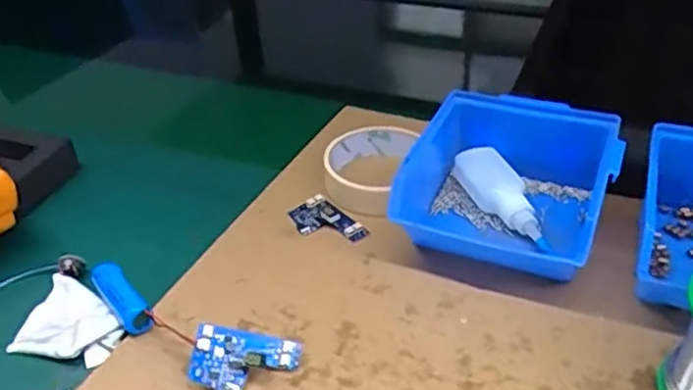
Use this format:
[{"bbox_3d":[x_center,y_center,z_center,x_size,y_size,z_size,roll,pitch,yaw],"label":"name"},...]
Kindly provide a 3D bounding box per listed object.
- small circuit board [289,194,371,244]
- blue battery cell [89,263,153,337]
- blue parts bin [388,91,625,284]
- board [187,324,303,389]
[{"bbox_3d":[-0.015,0.019,0.480,0.033,0.006,0.059,-33,46,-32],"label":"small circuit board"},{"bbox_3d":[-0.142,0.065,0.422,0.019,0.021,0.072,-27,30,-26],"label":"blue battery cell"},{"bbox_3d":[0.111,-0.006,0.455,0.129,0.063,0.131,10,40,18],"label":"blue parts bin"},{"bbox_3d":[-0.055,0.094,0.368,0.059,0.009,0.035,14,68,-12],"label":"board"}]

